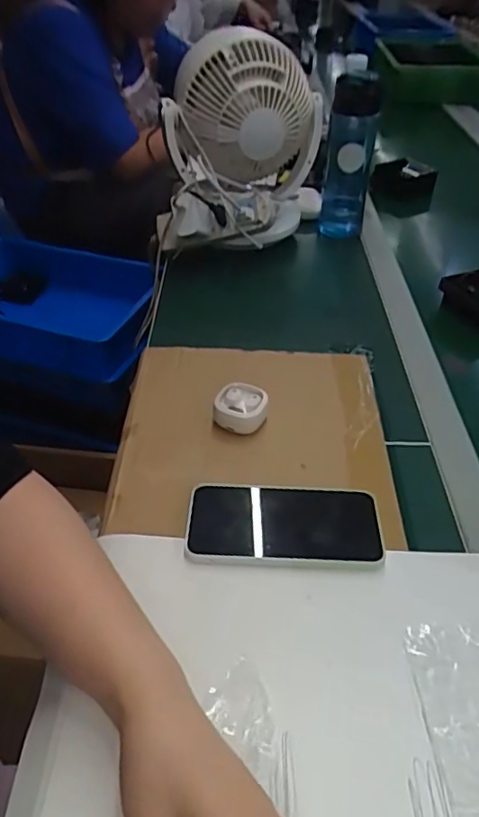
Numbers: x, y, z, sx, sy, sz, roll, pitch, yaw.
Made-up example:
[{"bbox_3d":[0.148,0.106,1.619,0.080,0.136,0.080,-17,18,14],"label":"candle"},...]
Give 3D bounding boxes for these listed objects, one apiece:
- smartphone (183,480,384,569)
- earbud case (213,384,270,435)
[{"bbox_3d":[0.035,0.093,0.466,0.154,0.015,0.077,3,42,0],"label":"smartphone"},{"bbox_3d":[0.001,0.002,0.570,0.052,0.033,0.050,6,43,3],"label":"earbud case"}]

